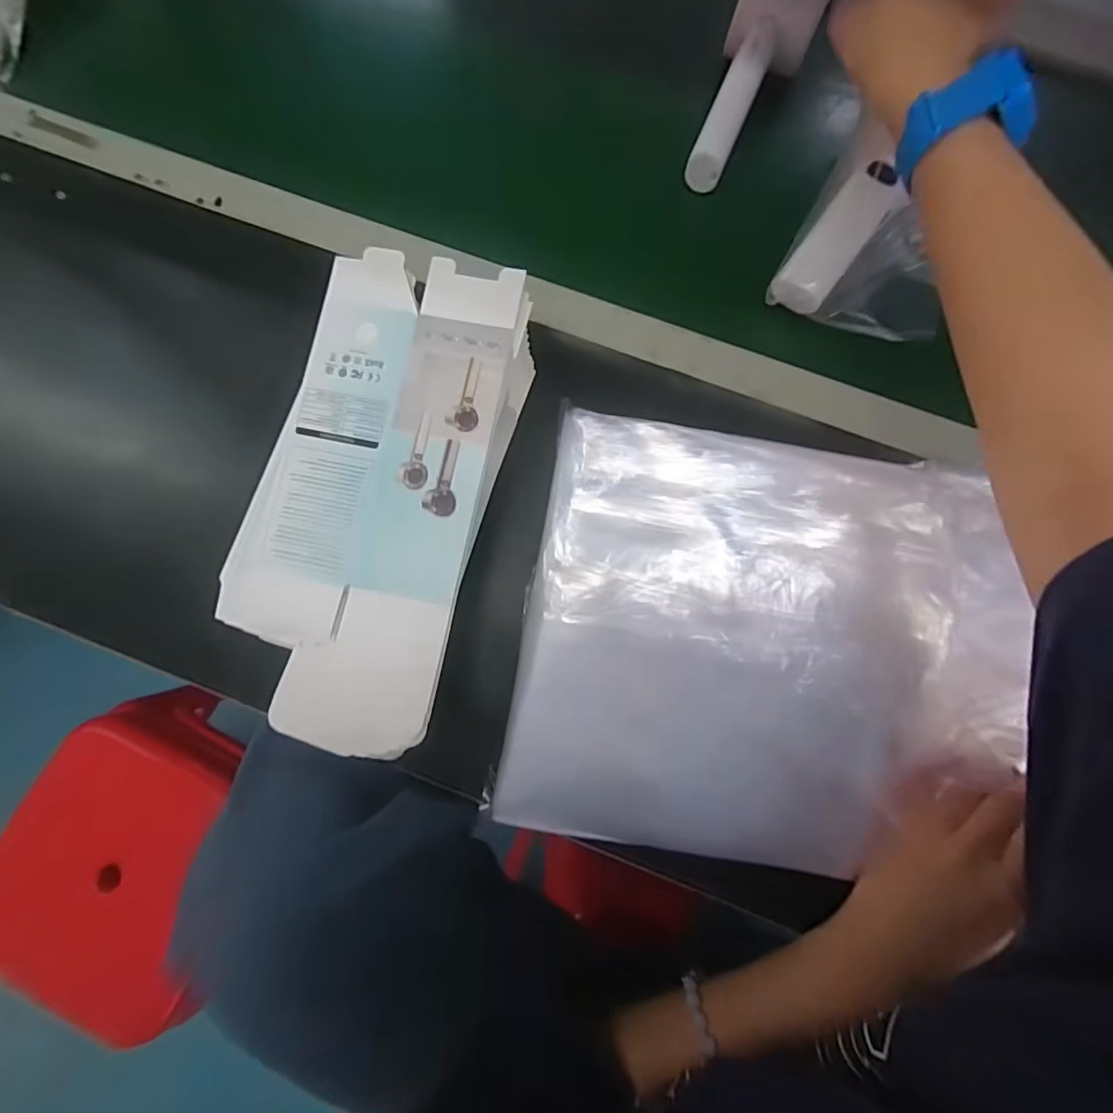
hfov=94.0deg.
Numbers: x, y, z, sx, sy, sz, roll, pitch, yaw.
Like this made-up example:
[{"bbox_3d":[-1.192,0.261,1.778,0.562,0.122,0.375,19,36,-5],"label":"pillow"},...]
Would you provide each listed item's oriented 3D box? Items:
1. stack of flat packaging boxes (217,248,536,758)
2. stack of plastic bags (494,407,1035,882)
[{"bbox_3d":[-0.104,-0.035,0.297,0.126,0.035,0.269,14,81,2],"label":"stack of flat packaging boxes"},{"bbox_3d":[0.120,0.051,0.306,0.272,0.033,0.253,10,83,5],"label":"stack of plastic bags"}]

